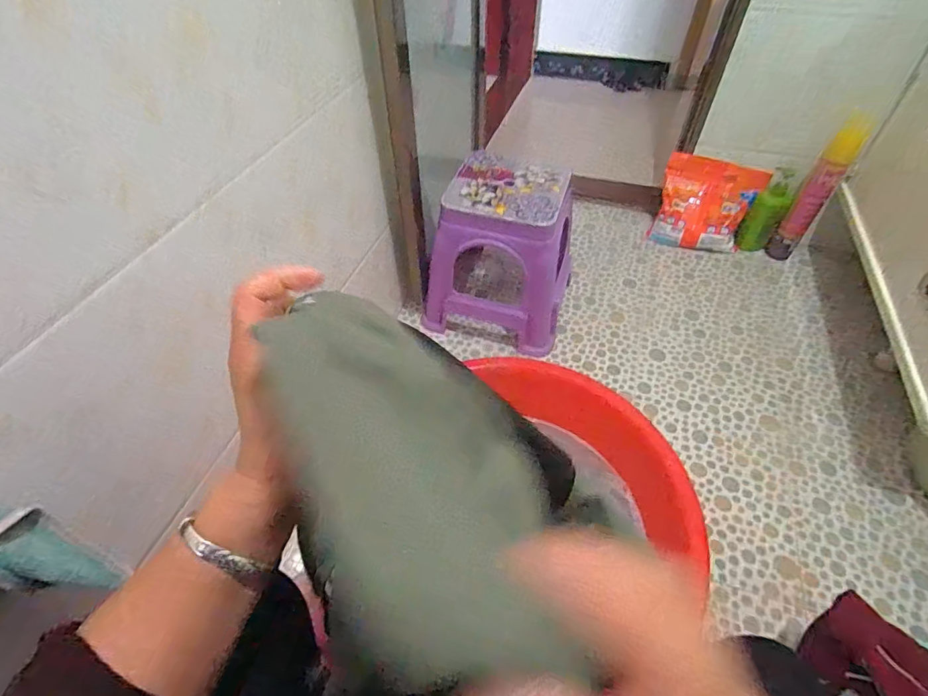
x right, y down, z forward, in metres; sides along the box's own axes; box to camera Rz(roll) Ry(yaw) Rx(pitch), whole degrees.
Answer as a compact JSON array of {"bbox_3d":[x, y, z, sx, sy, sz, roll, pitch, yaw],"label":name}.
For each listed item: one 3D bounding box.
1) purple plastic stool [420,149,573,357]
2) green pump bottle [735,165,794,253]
[{"bbox_3d":[0.086,-0.216,1.082,0.313,0.345,0.273,11,51,11],"label":"purple plastic stool"},{"bbox_3d":[0.827,-0.368,1.259,0.087,0.228,0.060,26,56,22],"label":"green pump bottle"}]

